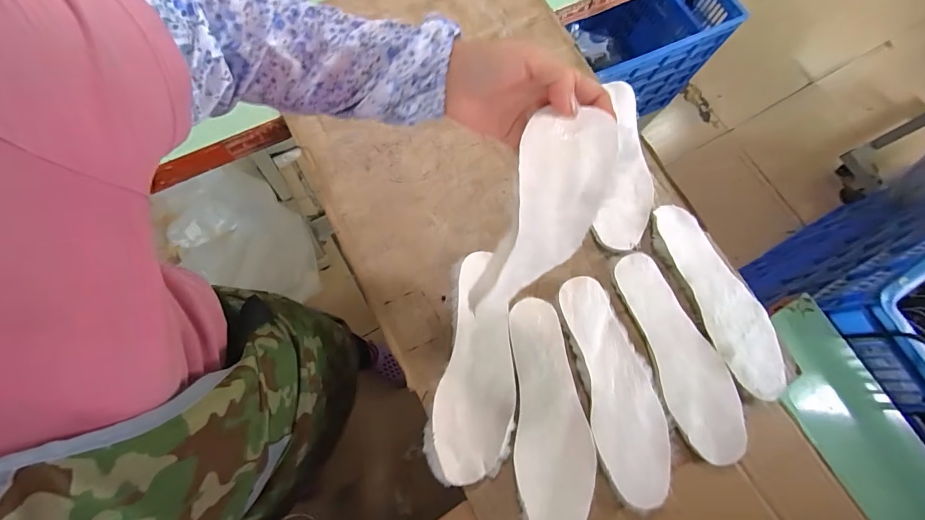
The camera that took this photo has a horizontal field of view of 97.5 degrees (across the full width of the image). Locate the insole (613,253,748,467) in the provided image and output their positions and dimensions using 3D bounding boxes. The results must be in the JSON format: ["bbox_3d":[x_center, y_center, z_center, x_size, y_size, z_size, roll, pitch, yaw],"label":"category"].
[{"bbox_3d":[0.282,0.118,0.523,0.085,0.005,0.268,-18,76,-7],"label":"insole"}]

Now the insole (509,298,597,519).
[{"bbox_3d":[0.106,0.184,0.490,0.087,0.023,0.267,0,75,-2],"label":"insole"}]

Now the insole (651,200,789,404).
[{"bbox_3d":[0.354,0.046,0.547,0.090,0.015,0.271,-20,76,-7],"label":"insole"}]

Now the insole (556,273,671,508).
[{"bbox_3d":[0.191,0.150,0.499,0.086,0.019,0.263,-9,75,-4],"label":"insole"}]

